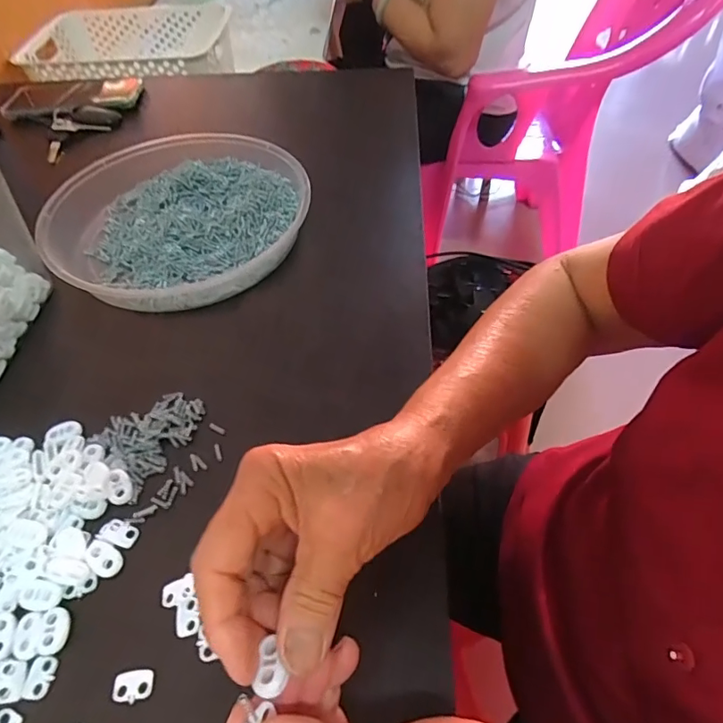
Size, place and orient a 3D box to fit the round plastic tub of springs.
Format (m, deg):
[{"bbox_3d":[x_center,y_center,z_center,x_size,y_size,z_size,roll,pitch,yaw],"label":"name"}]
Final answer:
[{"bbox_3d":[-0.166,-0.140,0.463,0.223,0.047,0.216,-2,51,2],"label":"round plastic tub of springs"}]

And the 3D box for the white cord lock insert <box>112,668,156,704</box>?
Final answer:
[{"bbox_3d":[-0.114,0.161,0.248,0.020,0.004,0.014,-5,51,0],"label":"white cord lock insert"}]

